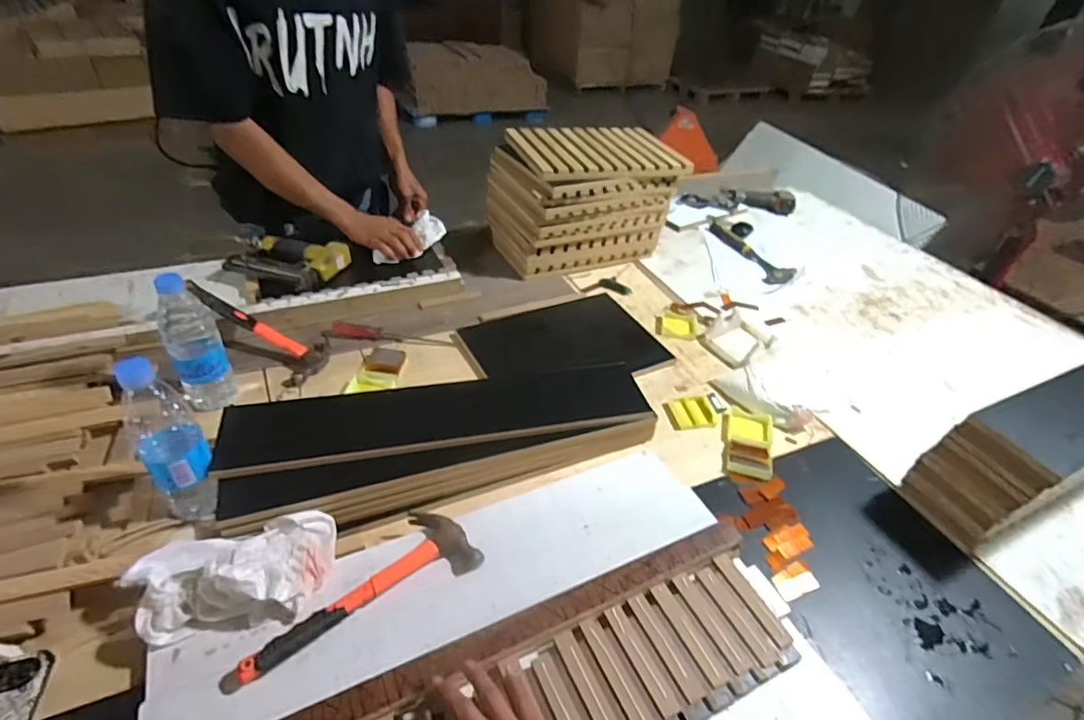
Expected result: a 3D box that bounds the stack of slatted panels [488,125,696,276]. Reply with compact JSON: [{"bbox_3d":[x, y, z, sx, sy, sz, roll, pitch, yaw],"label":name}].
[{"bbox_3d":[0.087,-0.353,1.178,0.363,0.236,0.226,-10,44,-20],"label":"stack of slatted panels"}]

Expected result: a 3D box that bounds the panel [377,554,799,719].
[{"bbox_3d":[-0.015,0.339,0.491,0.584,0.019,0.130,-13,45,-22],"label":"panel"}]

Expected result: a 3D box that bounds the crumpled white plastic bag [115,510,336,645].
[{"bbox_3d":[-0.324,0.219,0.563,0.198,0.050,0.111,-9,44,-18],"label":"crumpled white plastic bag"}]

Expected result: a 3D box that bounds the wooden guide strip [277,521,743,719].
[{"bbox_3d":[-0.042,0.285,0.545,0.615,0.027,0.033,-14,46,-23],"label":"wooden guide strip"}]

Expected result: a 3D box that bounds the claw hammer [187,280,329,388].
[{"bbox_3d":[-0.474,-0.042,0.883,0.255,0.048,0.091,34,43,-3],"label":"claw hammer"}]

